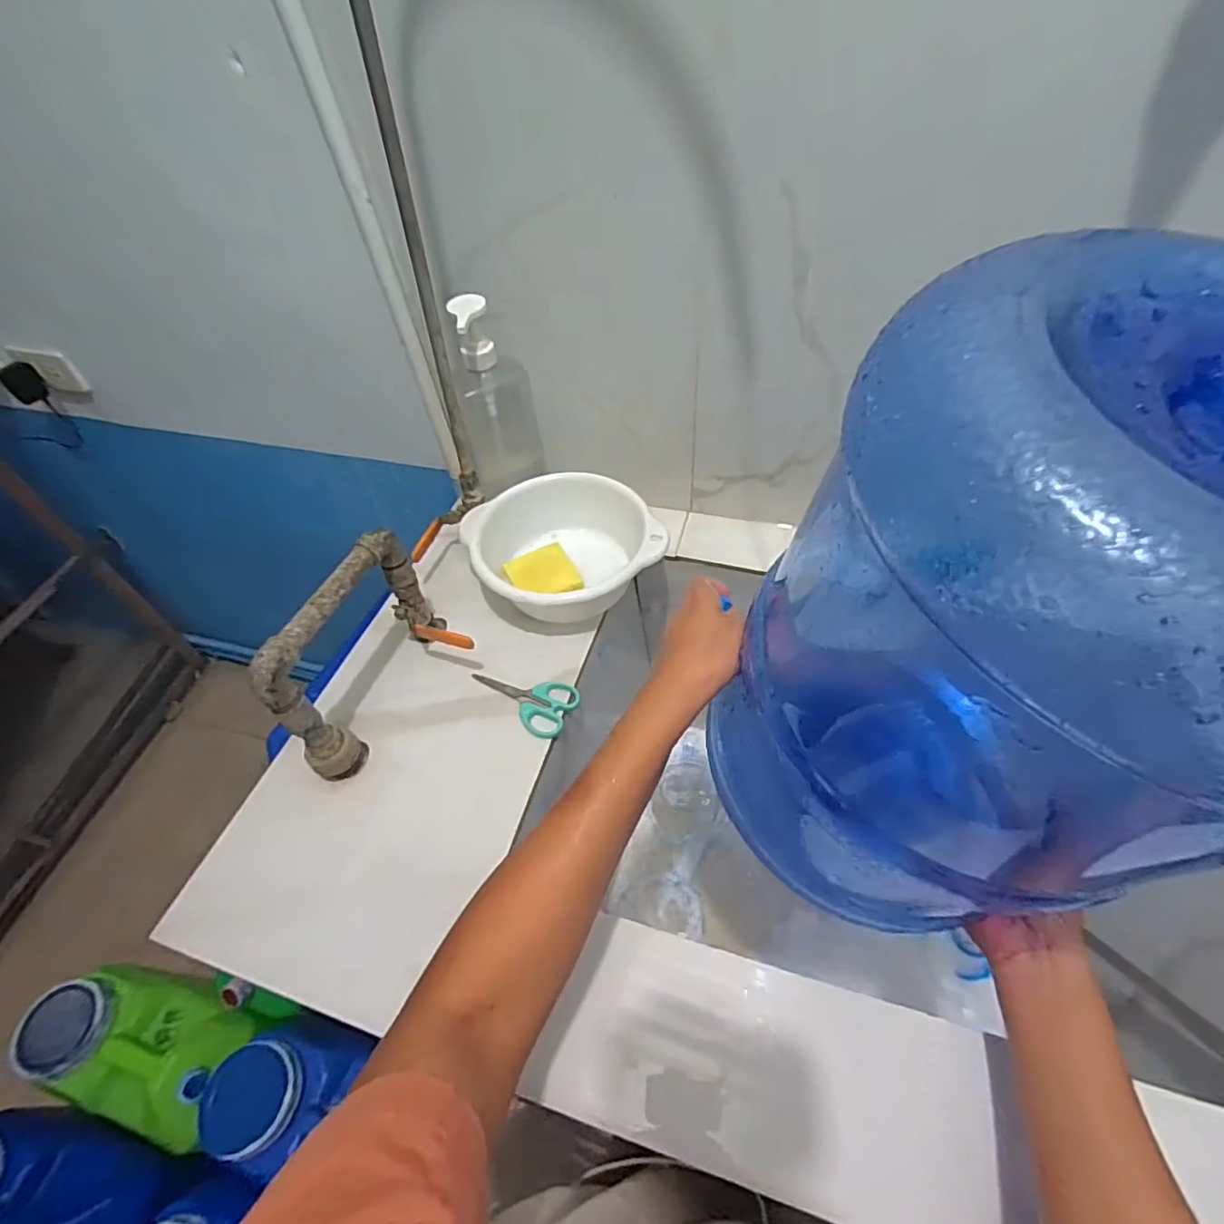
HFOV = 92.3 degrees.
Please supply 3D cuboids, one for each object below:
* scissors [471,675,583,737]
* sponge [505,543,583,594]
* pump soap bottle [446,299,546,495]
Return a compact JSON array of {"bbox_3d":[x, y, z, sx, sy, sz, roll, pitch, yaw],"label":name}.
[{"bbox_3d":[-0.091,0.087,0.617,0.113,0.017,0.060,24,57,22],"label":"scissors"},{"bbox_3d":[-0.080,-0.044,0.690,0.074,0.009,0.076,-24,54,-14],"label":"sponge"},{"bbox_3d":[-0.132,-0.237,0.663,0.088,0.209,0.076,-12,52,-5],"label":"pump soap bottle"}]

